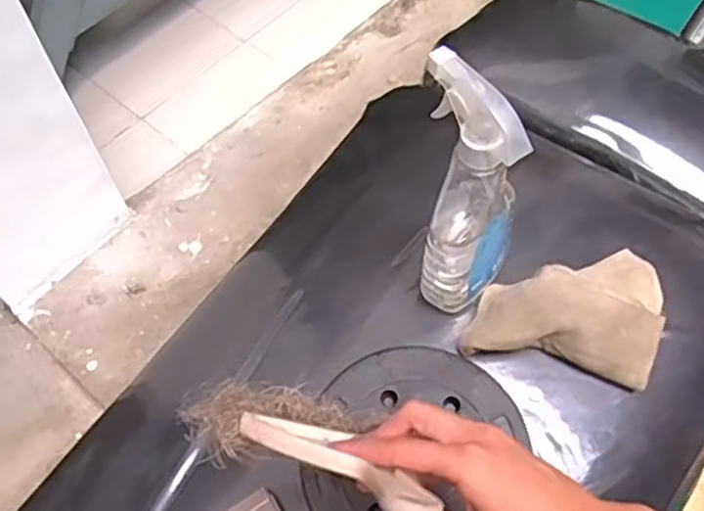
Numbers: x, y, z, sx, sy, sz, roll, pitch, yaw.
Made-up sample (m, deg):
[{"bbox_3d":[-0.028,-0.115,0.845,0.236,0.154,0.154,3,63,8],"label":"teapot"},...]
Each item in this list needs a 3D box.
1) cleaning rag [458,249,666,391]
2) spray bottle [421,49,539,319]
[{"bbox_3d":[0.181,0.041,0.596,0.155,0.047,0.100,10,59,7],"label":"cleaning rag"},{"bbox_3d":[0.090,-0.044,0.542,0.082,0.213,0.083,0,58,0],"label":"spray bottle"}]

